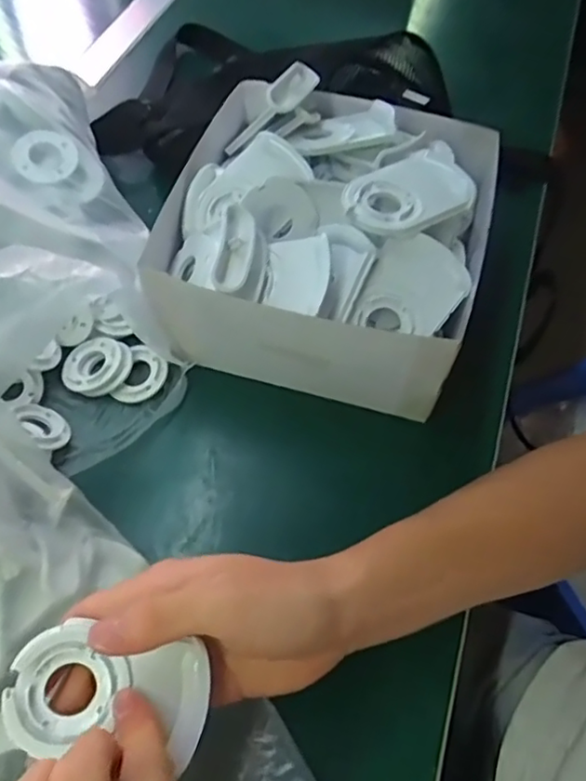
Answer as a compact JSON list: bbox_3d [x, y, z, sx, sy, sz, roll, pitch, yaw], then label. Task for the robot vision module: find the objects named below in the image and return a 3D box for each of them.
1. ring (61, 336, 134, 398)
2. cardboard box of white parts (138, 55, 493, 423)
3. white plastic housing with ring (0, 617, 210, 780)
[{"bbox_3d":[-0.136,-0.017,0.419,0.045,0.014,0.041,1,58,-1],"label":"ring"},{"bbox_3d":[0.022,-0.115,0.430,0.214,0.114,0.211,14,59,7],"label":"cardboard box of white parts"},{"bbox_3d":[-0.078,0.130,0.264,0.082,0.016,0.049,9,57,-13],"label":"white plastic housing with ring"}]

